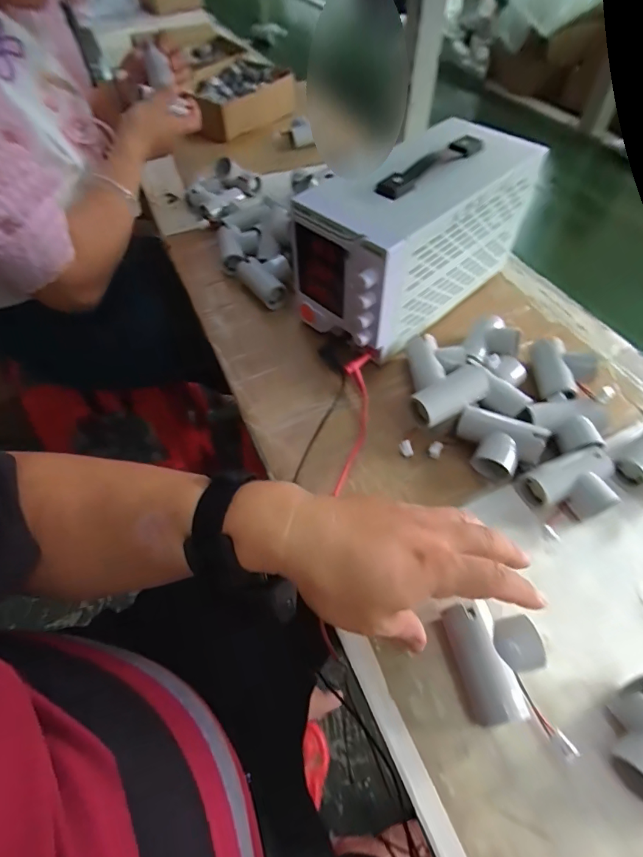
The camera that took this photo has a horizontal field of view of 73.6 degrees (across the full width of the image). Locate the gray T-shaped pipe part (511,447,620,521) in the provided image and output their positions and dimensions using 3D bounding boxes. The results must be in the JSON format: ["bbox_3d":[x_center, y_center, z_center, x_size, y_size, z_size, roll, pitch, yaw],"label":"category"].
[{"bbox_3d":[0.220,0.052,0.374,0.072,0.033,0.054,-16,55,-10],"label":"gray T-shaped pipe part"}]

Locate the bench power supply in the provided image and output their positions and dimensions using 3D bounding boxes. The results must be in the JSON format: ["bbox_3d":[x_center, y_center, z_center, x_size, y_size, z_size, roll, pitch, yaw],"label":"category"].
[{"bbox_3d":[0.104,-0.207,0.486,0.122,0.158,0.271,38,63,25],"label":"bench power supply"}]

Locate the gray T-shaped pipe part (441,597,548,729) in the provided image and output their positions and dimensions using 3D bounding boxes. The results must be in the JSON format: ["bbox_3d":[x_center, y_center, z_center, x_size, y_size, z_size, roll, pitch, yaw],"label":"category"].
[{"bbox_3d":[0.122,0.159,0.299,0.062,0.035,0.071,-13,55,-8],"label":"gray T-shaped pipe part"}]

